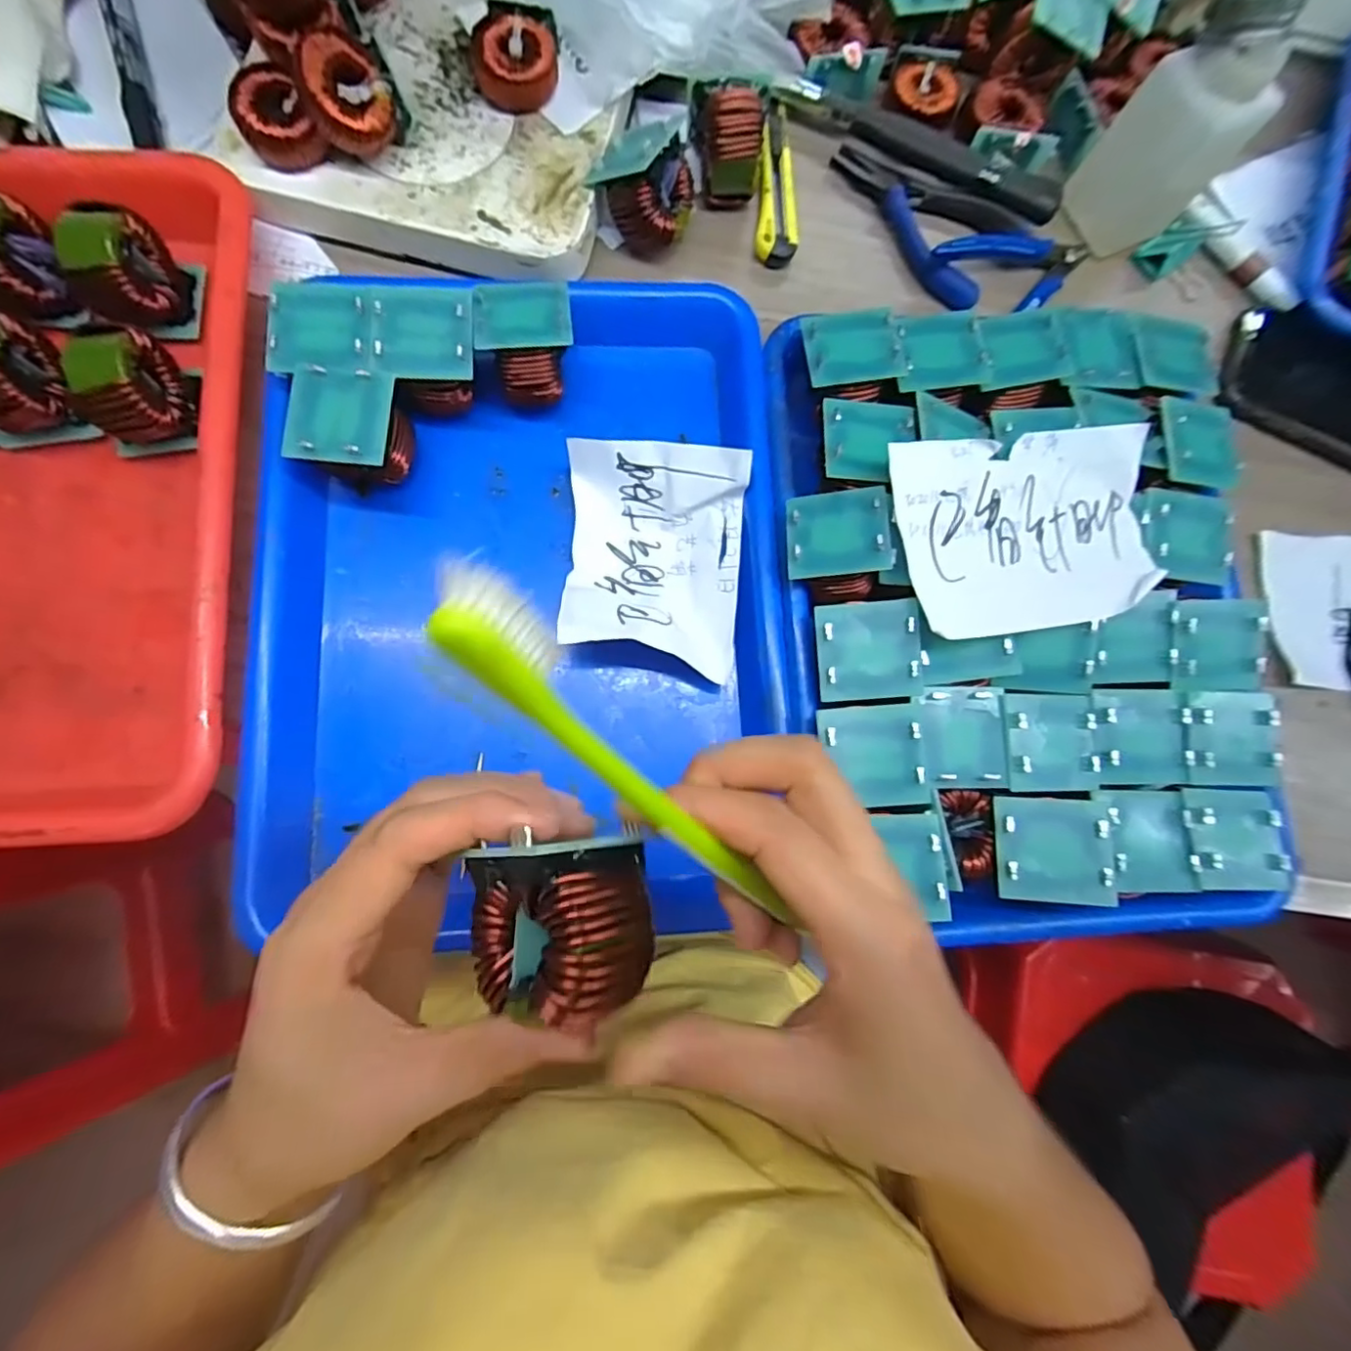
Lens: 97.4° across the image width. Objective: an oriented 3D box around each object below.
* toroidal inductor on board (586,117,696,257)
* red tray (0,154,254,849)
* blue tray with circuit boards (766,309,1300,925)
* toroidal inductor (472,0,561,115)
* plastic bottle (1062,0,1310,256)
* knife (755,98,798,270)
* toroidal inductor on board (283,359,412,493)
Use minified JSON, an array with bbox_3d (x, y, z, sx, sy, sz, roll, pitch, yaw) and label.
[{"bbox_3d":[-0.012,-0.269,0.330,0.048,0.051,0.044,18,69,44],"label":"toroidal inductor on board"},{"bbox_3d":[-0.333,-0.092,0.278,0.244,0.053,0.331,-3,81,-5],"label":"red tray"},{"bbox_3d":[0.175,-0.038,0.307,0.240,0.071,0.300,0,81,-4],"label":"blue tray with circuit boards"},{"bbox_3d":[-0.087,-0.335,0.323,0.043,0.023,0.042,4,81,-4],"label":"toroidal inductor"},{"bbox_3d":[0.284,-0.306,0.340,0.057,0.096,0.058,-30,85,-8],"label":"plastic bottle"},{"bbox_3d":[0.064,-0.304,0.363,0.025,0.011,0.112,5,81,-4],"label":"knife"},{"bbox_3d":[-0.159,-0.119,0.298,0.049,0.047,0.051,5,81,-4],"label":"toroidal inductor on board"}]

